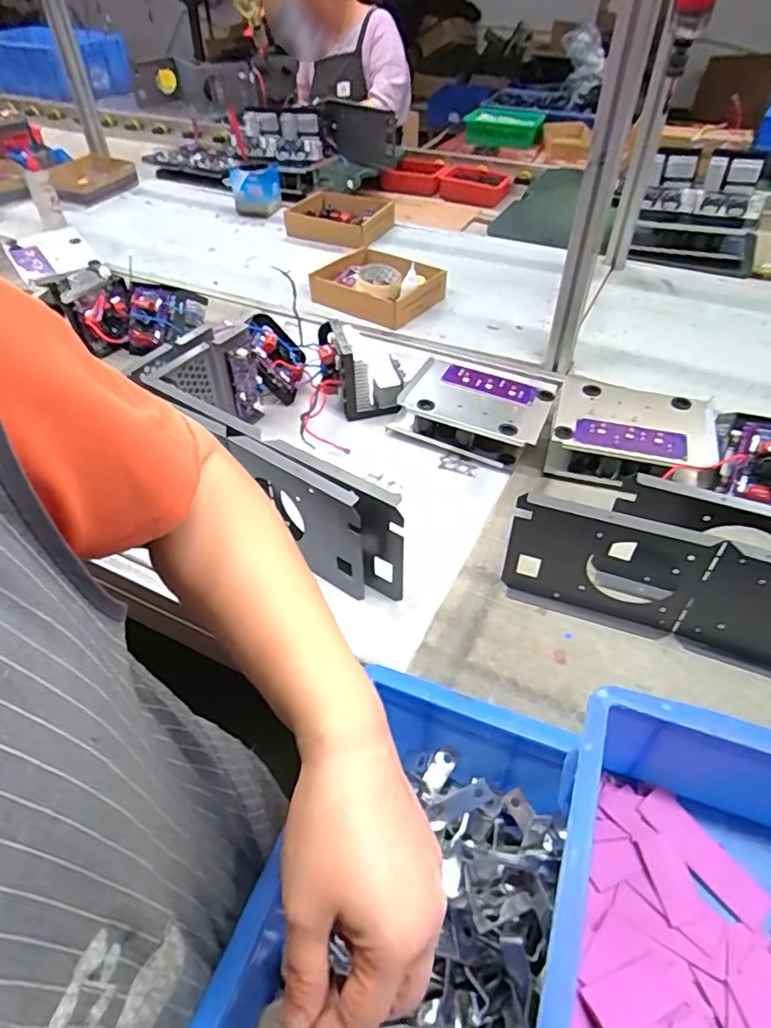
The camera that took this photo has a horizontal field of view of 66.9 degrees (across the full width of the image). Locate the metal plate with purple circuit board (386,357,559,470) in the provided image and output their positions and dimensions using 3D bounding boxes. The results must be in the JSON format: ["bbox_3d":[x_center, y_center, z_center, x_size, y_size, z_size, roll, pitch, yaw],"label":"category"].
[{"bbox_3d":[0.127,-0.152,0.853,0.210,0.062,0.141,18,48,18],"label":"metal plate with purple circuit board"}]

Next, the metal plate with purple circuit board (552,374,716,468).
[{"bbox_3d":[0.340,-0.112,0.807,0.205,0.067,0.167,14,47,15],"label":"metal plate with purple circuit board"}]

